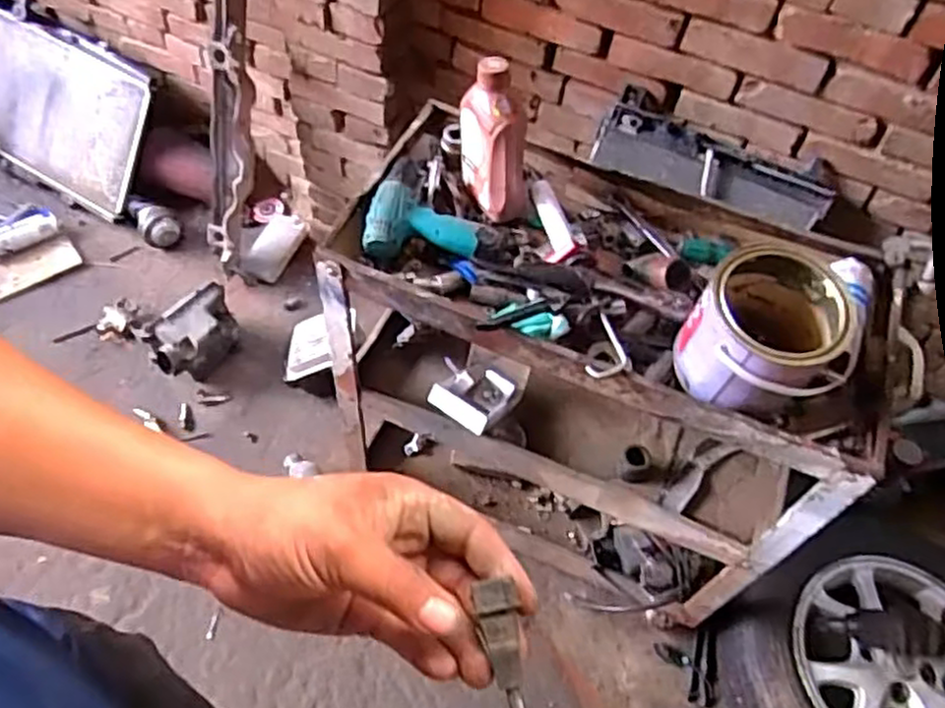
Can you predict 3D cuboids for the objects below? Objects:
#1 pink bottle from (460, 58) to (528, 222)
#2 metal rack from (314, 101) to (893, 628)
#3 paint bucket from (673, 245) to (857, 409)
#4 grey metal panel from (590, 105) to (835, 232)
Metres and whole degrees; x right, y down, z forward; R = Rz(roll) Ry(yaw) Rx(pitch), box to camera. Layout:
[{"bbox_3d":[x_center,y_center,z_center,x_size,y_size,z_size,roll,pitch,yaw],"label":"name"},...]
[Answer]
[{"bbox_3d":[0.036,-0.299,1.025,0.069,0.219,0.116,-21,60,-19],"label":"pink bottle"},{"bbox_3d":[0.186,0.048,1.235,0.768,0.796,0.360,22,56,10],"label":"metal rack"},{"bbox_3d":[0.350,-0.019,0.867,0.170,0.150,0.163,3,55,-4],"label":"paint bucket"},{"bbox_3d":[0.457,-0.358,1.392,0.443,0.101,0.064,23,56,10],"label":"grey metal panel"}]

